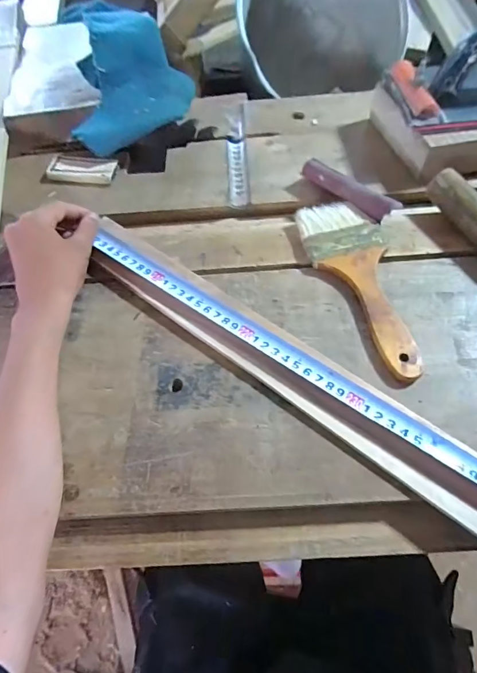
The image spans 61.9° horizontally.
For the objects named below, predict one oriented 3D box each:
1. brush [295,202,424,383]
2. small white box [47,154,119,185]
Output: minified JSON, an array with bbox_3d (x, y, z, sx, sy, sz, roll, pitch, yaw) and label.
[{"bbox_3d":[0.108,-0.047,0.344,0.075,0.020,0.183,-10,58,-2],"label":"brush"},{"bbox_3d":[-0.175,-0.188,0.449,0.079,0.012,0.034,9,59,10],"label":"small white box"}]

